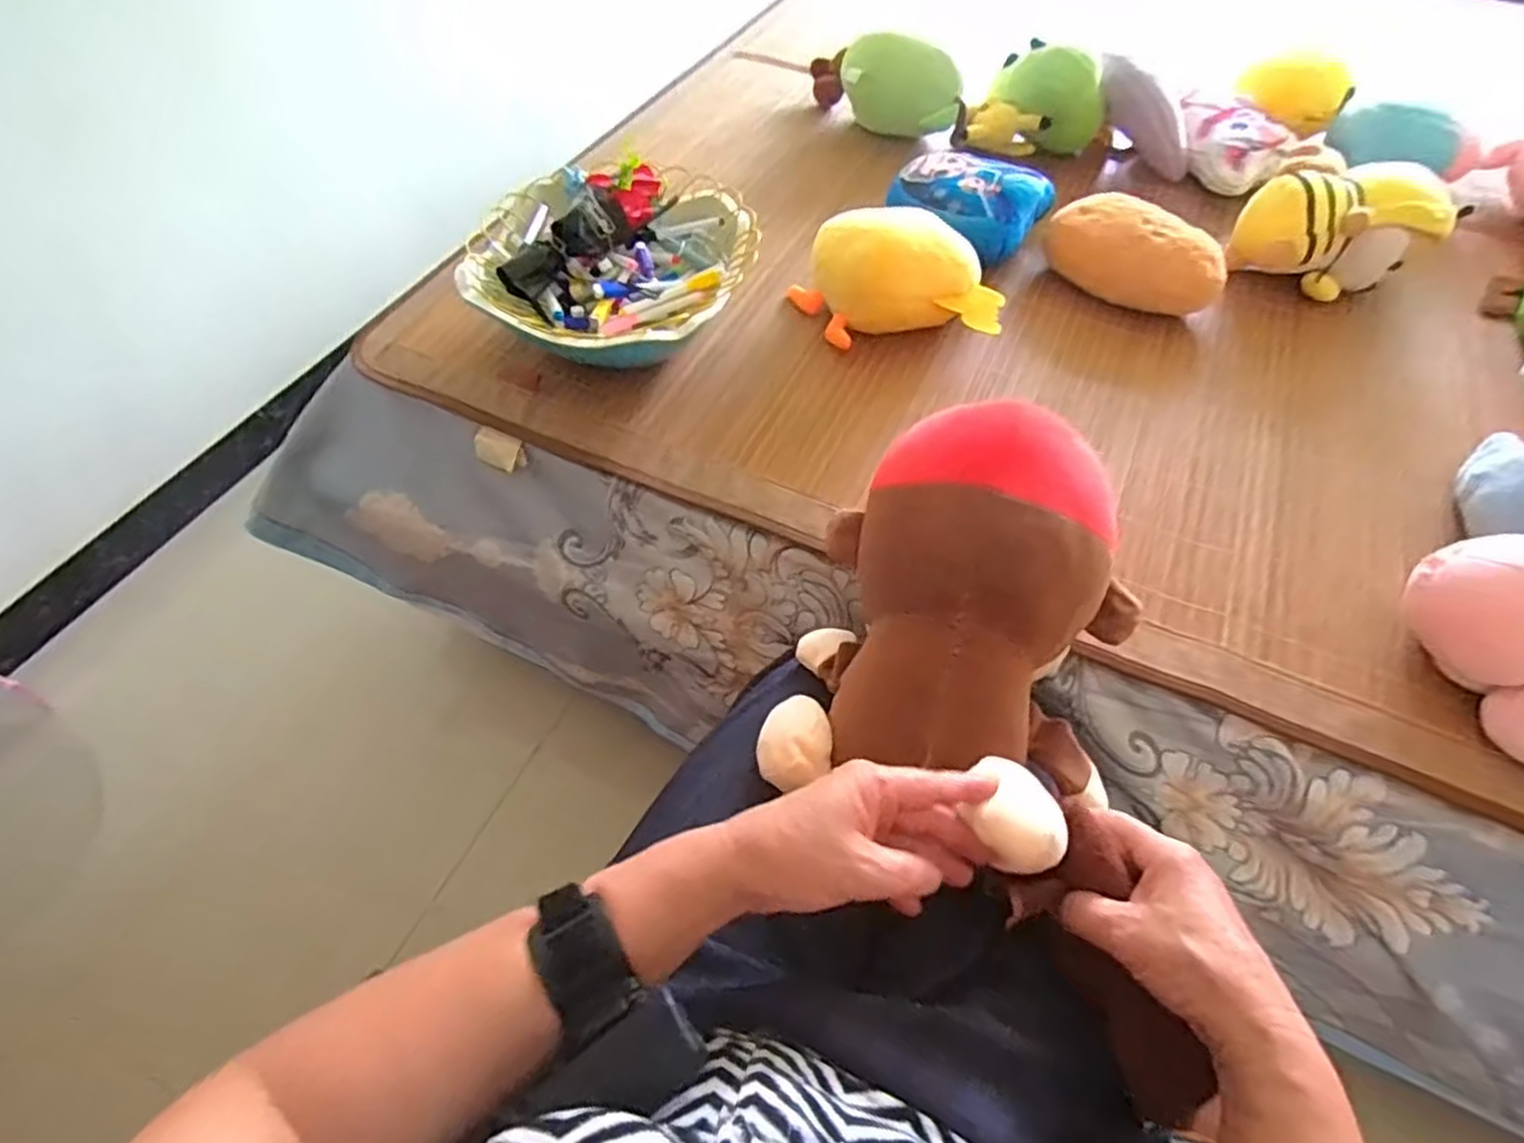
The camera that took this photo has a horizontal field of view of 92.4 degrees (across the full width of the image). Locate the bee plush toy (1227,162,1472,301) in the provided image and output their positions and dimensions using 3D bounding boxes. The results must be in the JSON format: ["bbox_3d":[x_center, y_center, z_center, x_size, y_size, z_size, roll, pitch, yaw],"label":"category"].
[{"bbox_3d":[0.668,-0.399,0.846,0.177,0.107,0.106,-3,56,-4],"label":"bee plush toy"}]

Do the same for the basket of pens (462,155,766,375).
[{"bbox_3d":[-0.154,-0.313,0.761,0.274,0.131,0.248,4,56,1],"label":"basket of pens"}]

